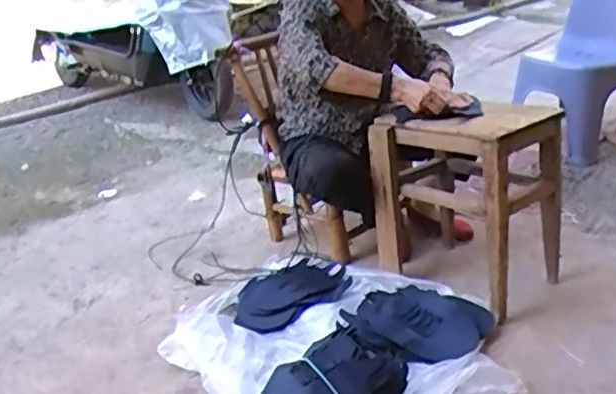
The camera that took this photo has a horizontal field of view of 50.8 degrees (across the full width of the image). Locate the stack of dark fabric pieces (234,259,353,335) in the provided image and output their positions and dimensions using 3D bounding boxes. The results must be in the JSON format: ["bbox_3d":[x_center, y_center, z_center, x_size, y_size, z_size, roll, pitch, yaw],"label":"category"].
[{"bbox_3d":[-0.056,0.255,1.700,0.318,0.050,0.250,-20,30,-24],"label":"stack of dark fabric pieces"}]

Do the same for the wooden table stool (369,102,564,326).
[{"bbox_3d":[0.377,-0.004,1.565,0.279,0.440,0.400,-27,34,-34],"label":"wooden table stool"}]

